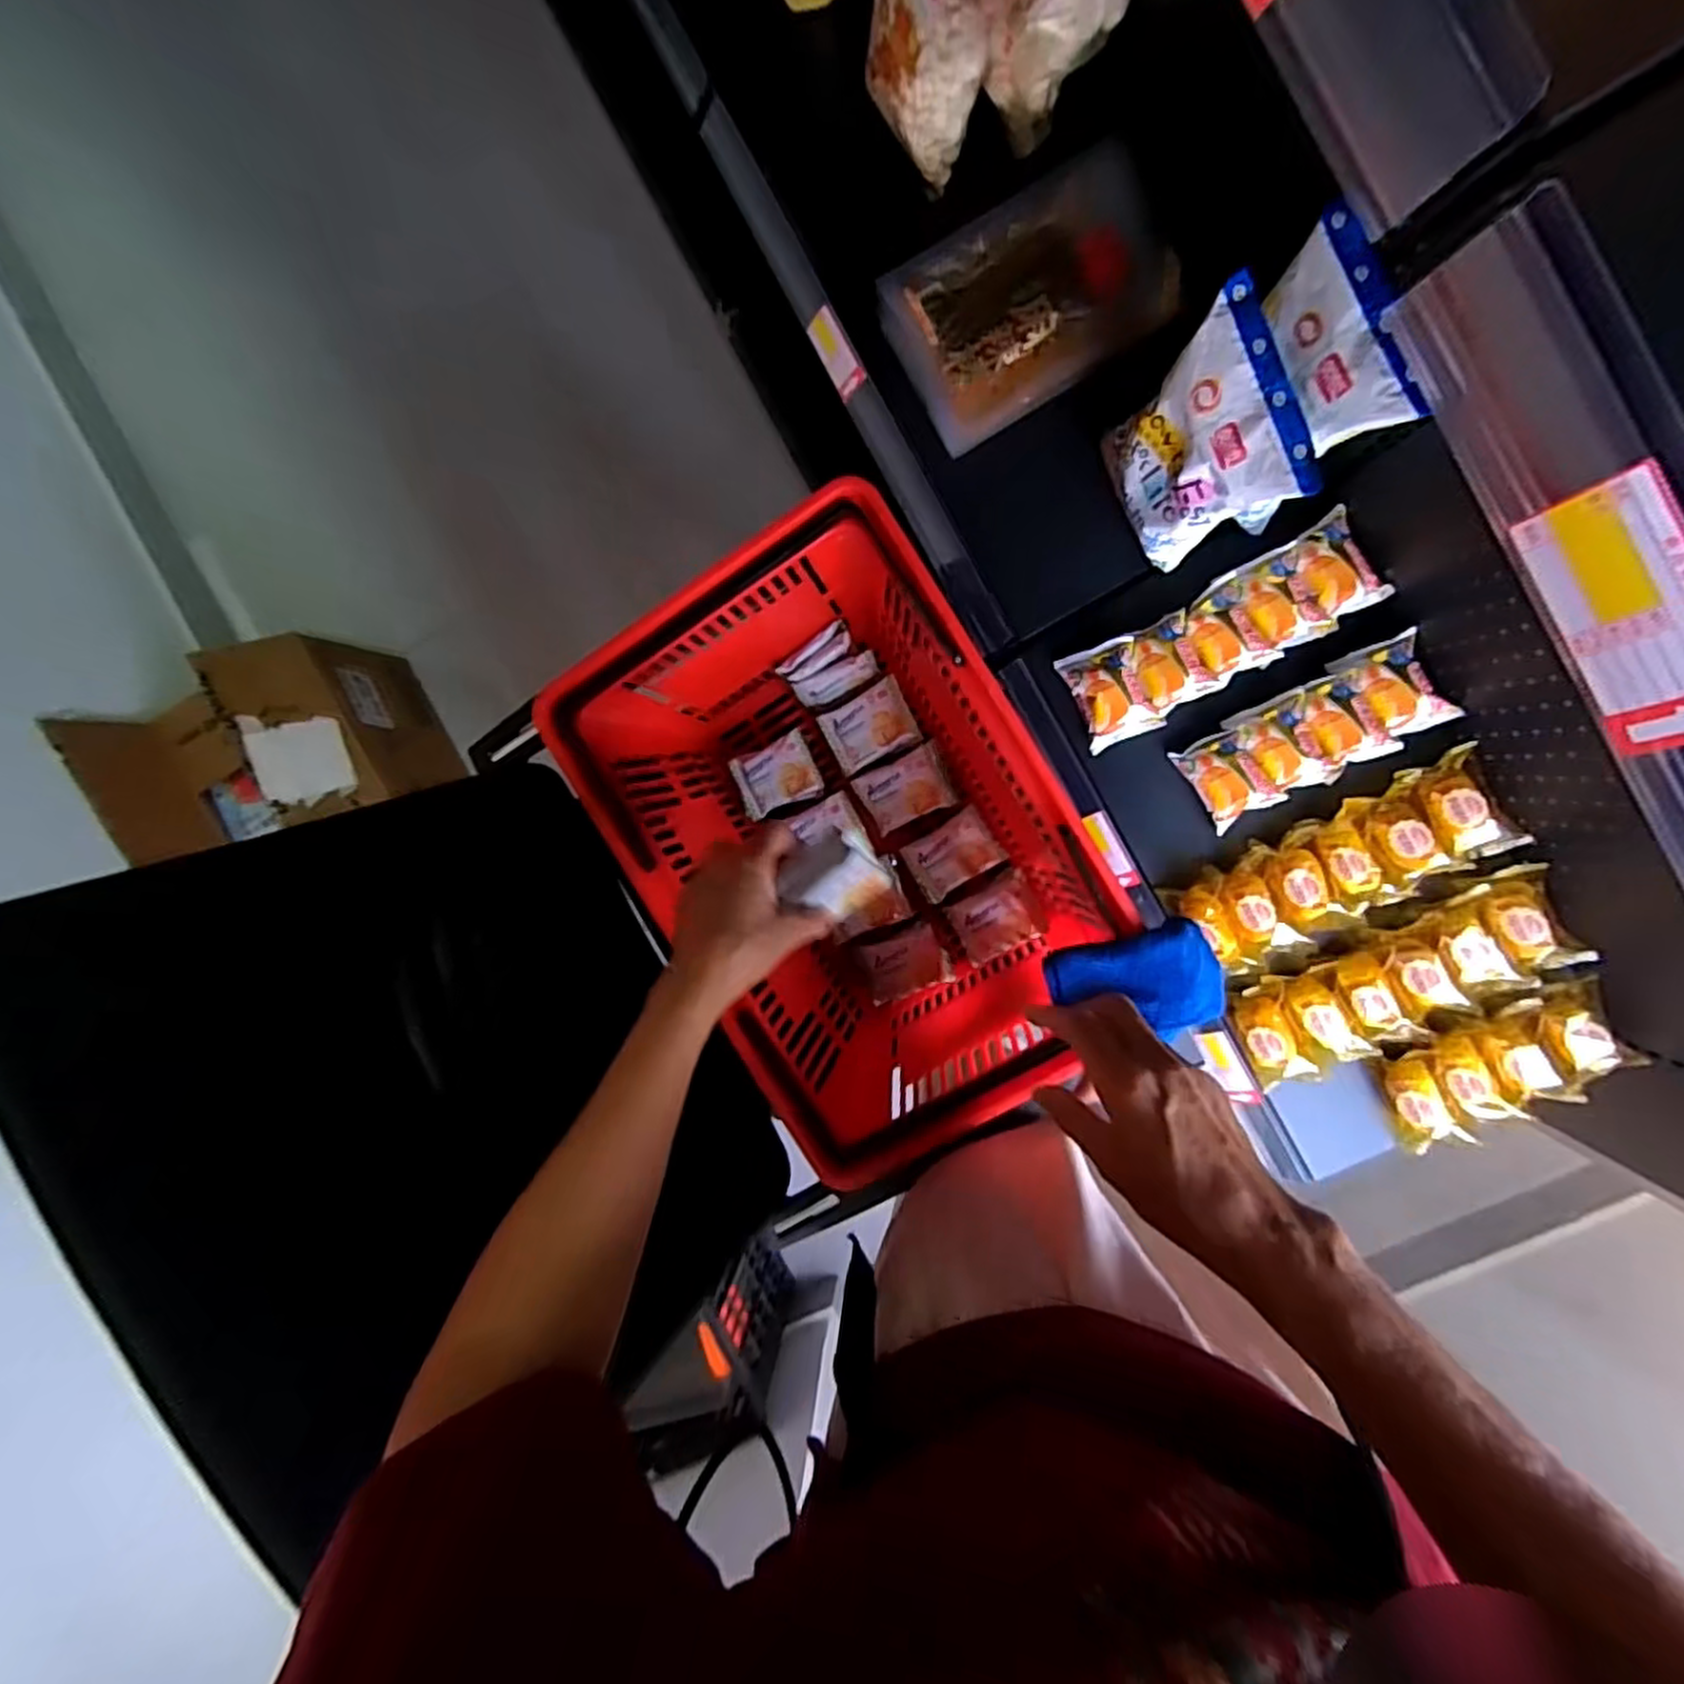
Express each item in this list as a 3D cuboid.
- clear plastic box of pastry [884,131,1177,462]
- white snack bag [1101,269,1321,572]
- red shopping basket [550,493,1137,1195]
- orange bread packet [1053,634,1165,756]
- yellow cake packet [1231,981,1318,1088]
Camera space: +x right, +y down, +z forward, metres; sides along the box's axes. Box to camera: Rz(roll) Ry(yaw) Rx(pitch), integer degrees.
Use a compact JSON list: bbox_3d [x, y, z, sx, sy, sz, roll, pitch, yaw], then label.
[{"bbox_3d":[0.186,-0.546,0.754,0.259,0.072,0.167,-27,92,7],"label":"clear plastic box of pastry"},{"bbox_3d":[0.327,-0.364,0.699,0.091,0.192,0.172,-22,92,7],"label":"white snack bag"},{"bbox_3d":[0.015,-0.007,0.707,0.324,0.251,0.474,-33,91,8],"label":"red shopping basket"},{"bbox_3d":[0.296,-0.163,0.820,0.082,0.043,0.111,-24,92,7],"label":"orange bread packet"},{"bbox_3d":[0.479,0.218,0.835,0.064,0.053,0.126,-21,93,7],"label":"yellow cake packet"}]

